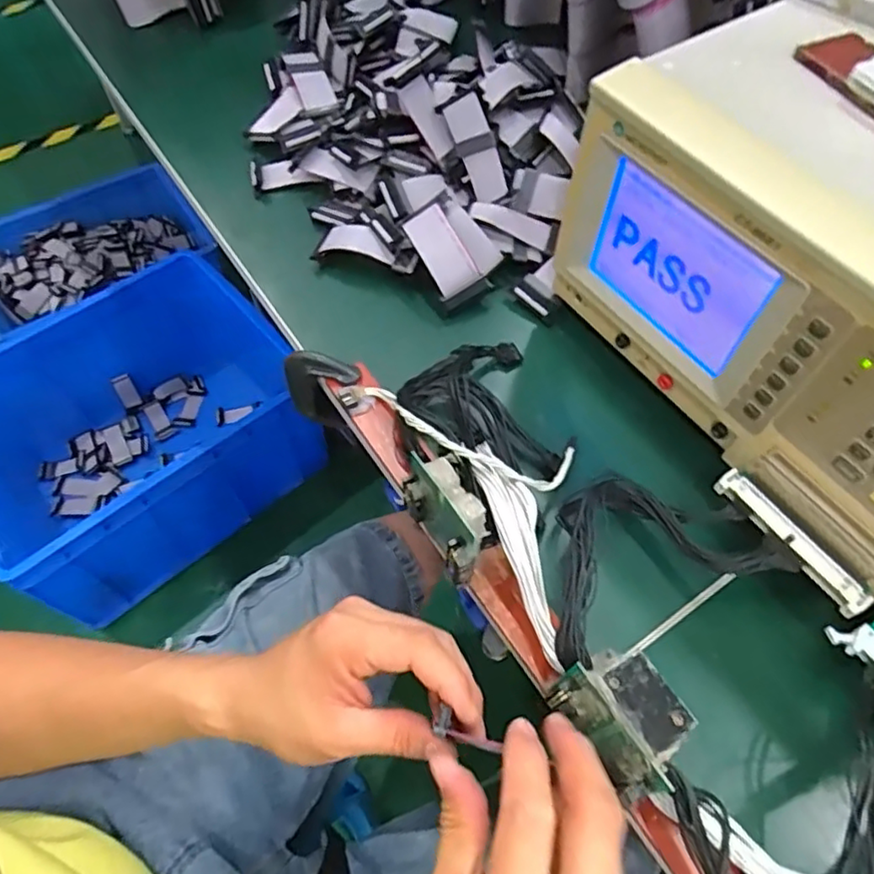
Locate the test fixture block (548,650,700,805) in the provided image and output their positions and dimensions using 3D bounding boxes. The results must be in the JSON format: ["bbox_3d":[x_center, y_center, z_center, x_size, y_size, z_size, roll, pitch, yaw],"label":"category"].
[{"bbox_3d":[0.089,0.137,0.304,0.043,0.051,0.062,-31,64,-17],"label":"test fixture block"}]

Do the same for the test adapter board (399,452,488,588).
[{"bbox_3d":[0.006,0.048,0.364,0.027,0.055,0.067,-29,64,-16],"label":"test adapter board"}]

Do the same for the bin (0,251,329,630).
[{"bbox_3d":[-0.537,-0.011,1.146,0.590,0.309,0.467,-35,66,-19],"label":"bin"}]

